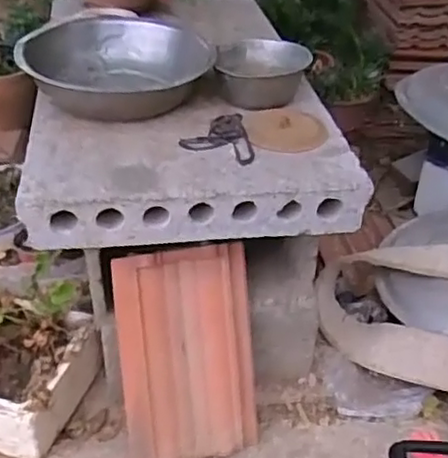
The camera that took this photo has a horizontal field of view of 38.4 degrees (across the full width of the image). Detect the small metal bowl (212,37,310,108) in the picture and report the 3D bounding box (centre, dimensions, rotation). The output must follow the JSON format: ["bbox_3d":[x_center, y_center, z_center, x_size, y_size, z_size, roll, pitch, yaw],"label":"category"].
[{"bbox_3d":[0.066,-0.270,1.102,0.161,0.065,0.153,0,36,-4],"label":"small metal bowl"}]

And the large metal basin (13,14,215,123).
[{"bbox_3d":[-0.174,-0.278,1.106,0.304,0.102,0.237,5,36,3],"label":"large metal basin"}]

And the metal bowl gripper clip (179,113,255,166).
[{"bbox_3d":[0.013,-0.146,1.000,0.112,0.016,0.126,19,39,21],"label":"metal bowl gripper clip"}]

